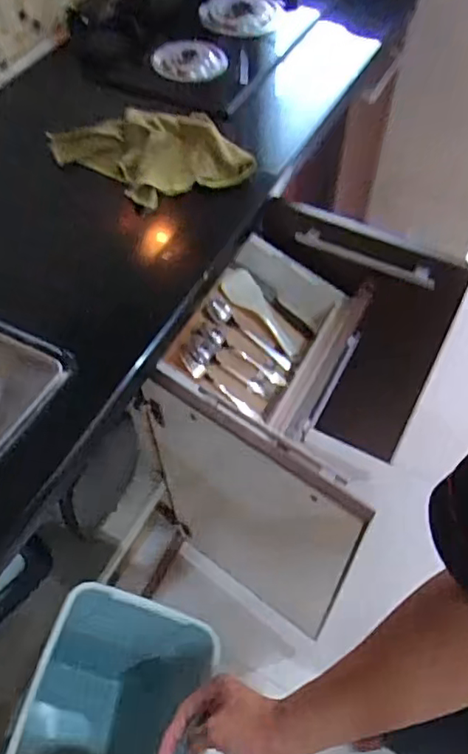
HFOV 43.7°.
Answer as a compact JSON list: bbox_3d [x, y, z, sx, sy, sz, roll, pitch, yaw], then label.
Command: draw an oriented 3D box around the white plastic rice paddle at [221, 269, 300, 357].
[{"bbox_3d":[0.053,-0.114,1.052,0.188,0.014,0.058,47,69,-11],"label":"white plastic rice paddle"}]

